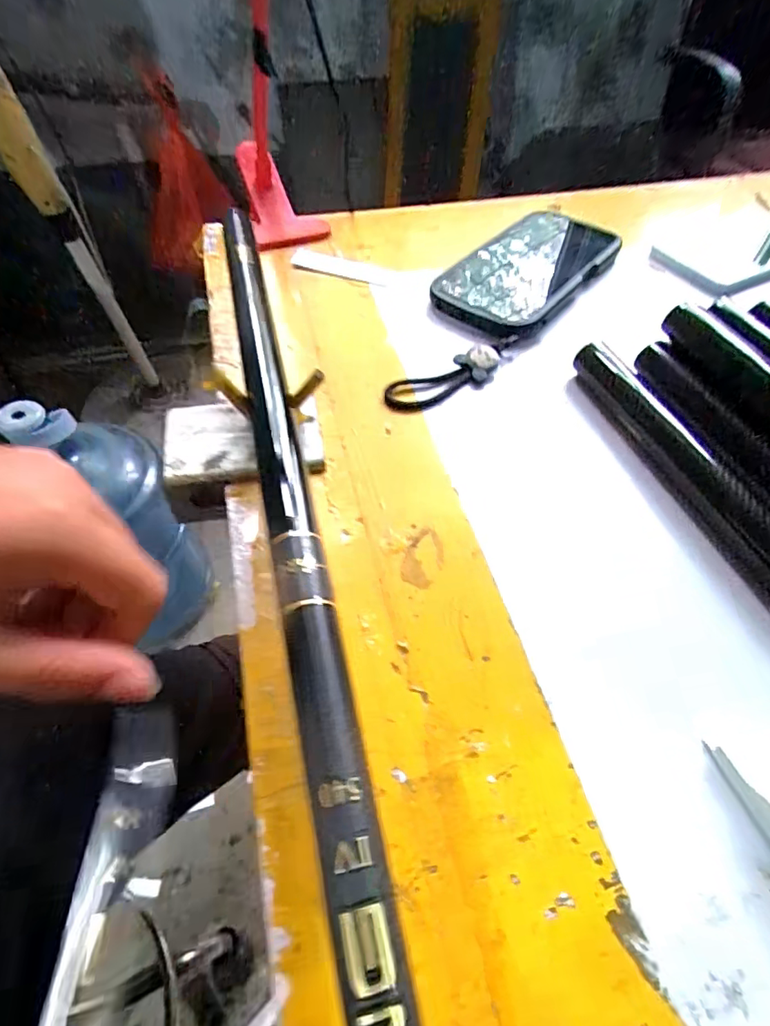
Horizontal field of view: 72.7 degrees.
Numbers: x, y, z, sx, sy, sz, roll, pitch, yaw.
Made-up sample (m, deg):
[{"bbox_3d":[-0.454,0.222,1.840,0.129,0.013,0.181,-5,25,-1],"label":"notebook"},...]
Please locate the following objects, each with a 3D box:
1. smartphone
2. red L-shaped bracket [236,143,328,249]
[{"bbox_3d":[0.104,-0.179,0.382,0.081,0.019,0.180,32,59,21],"label":"smartphone"},{"bbox_3d":[-0.095,-0.265,0.442,0.059,0.018,0.120,-21,74,-15],"label":"red L-shaped bracket"}]

